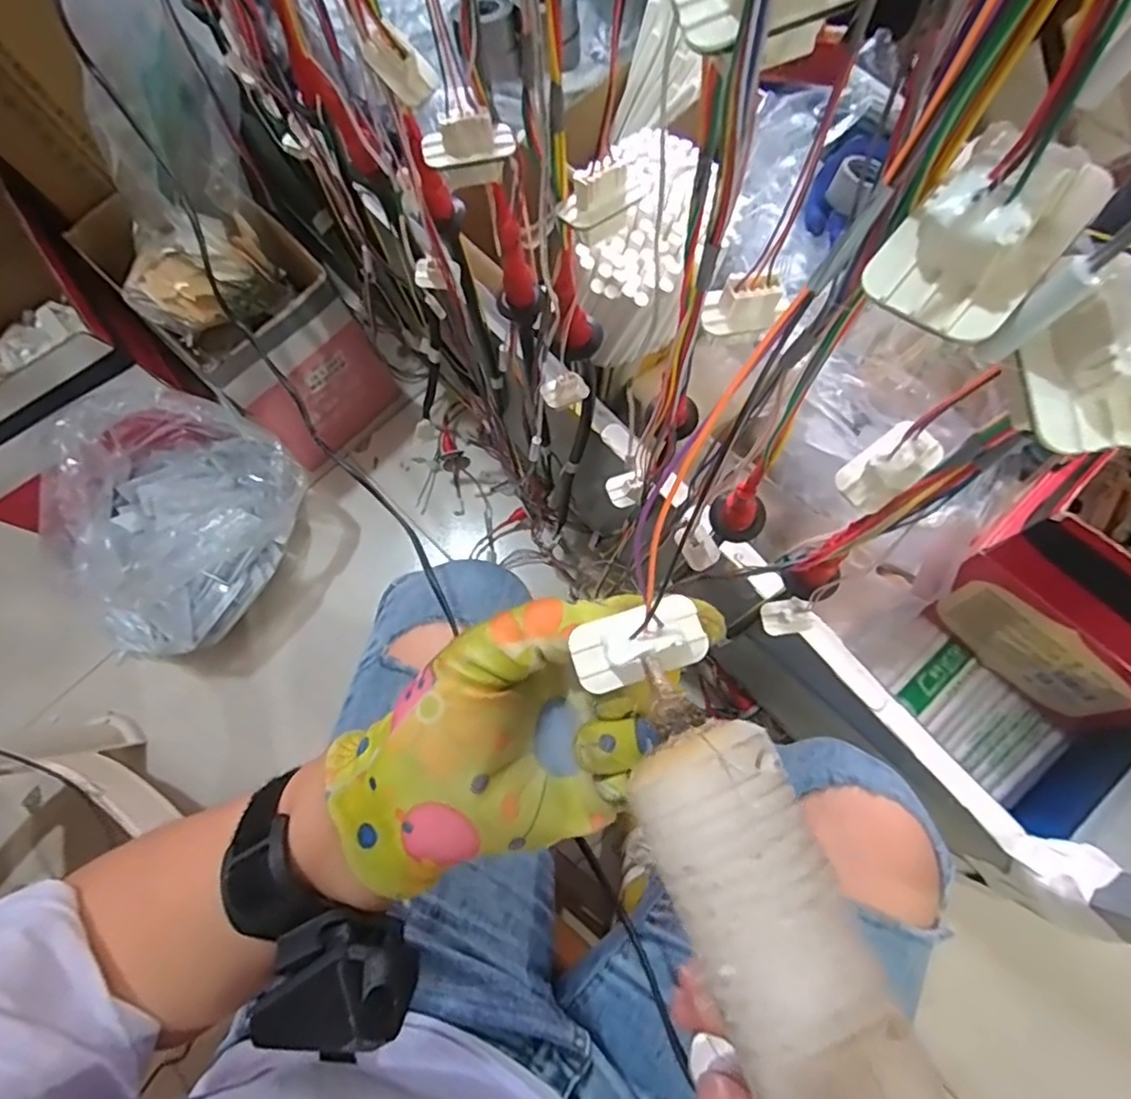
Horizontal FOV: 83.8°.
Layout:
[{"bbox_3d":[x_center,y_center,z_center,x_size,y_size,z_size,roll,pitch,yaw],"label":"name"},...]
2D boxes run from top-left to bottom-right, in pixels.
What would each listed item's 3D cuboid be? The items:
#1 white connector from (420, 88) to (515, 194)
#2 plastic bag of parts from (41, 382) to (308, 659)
[{"bbox_3d":[-0.045,-0.186,0.289,0.041,0.031,0.018,-15,75,-2],"label":"white connector"},{"bbox_3d":[-0.467,-0.024,0.734,0.198,0.185,0.301,34,79,10],"label":"plastic bag of parts"}]

